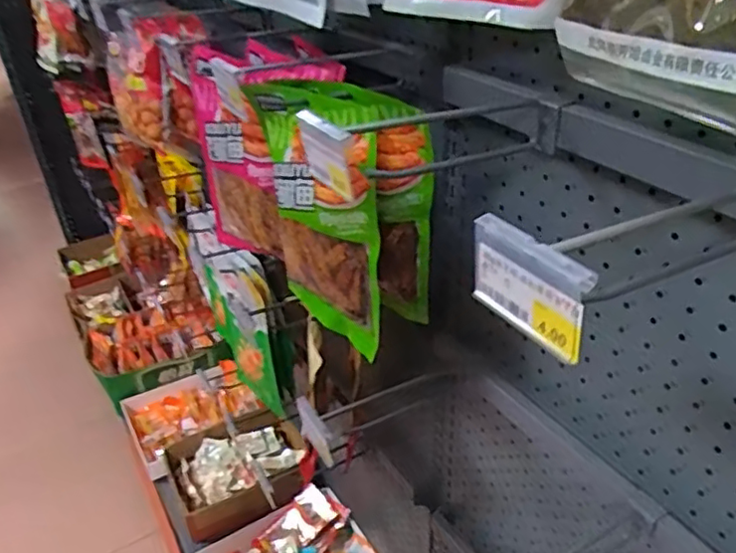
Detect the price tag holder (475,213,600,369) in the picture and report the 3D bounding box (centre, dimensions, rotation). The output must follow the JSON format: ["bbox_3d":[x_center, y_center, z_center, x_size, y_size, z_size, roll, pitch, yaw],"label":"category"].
[{"bbox_3d":[0.068,0.005,0.269,0.007,0.046,0.062,-21,38,-25],"label":"price tag holder"}]

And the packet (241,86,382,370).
[{"bbox_3d":[-0.047,-0.046,0.643,0.049,0.262,0.155,-24,39,-28],"label":"packet"}]

